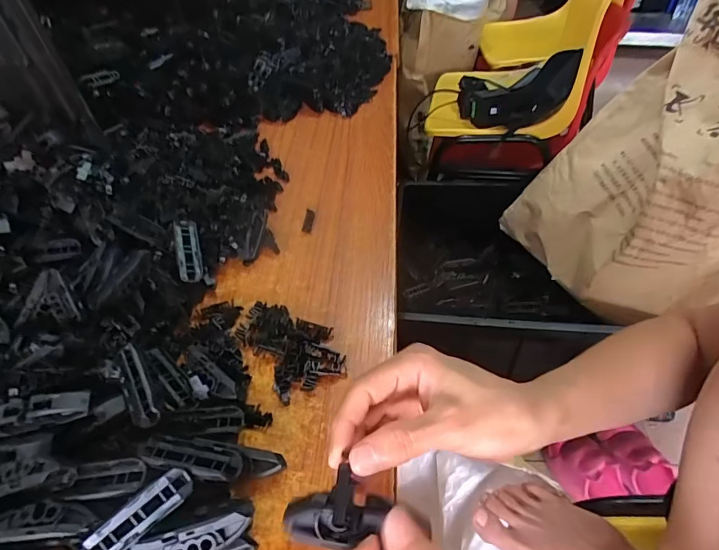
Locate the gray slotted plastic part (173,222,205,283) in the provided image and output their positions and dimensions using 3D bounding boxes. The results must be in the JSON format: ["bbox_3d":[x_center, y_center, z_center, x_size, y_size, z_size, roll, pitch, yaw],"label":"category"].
[{"bbox_3d":[-0.168,-0.025,0.418,0.023,0.004,0.070,-5,60,-25],"label":"gray slotted plastic part"}]

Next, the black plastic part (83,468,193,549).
[{"bbox_3d":[-0.137,0.150,0.266,0.069,0.010,0.022,-39,92,-8],"label":"black plastic part"}]

